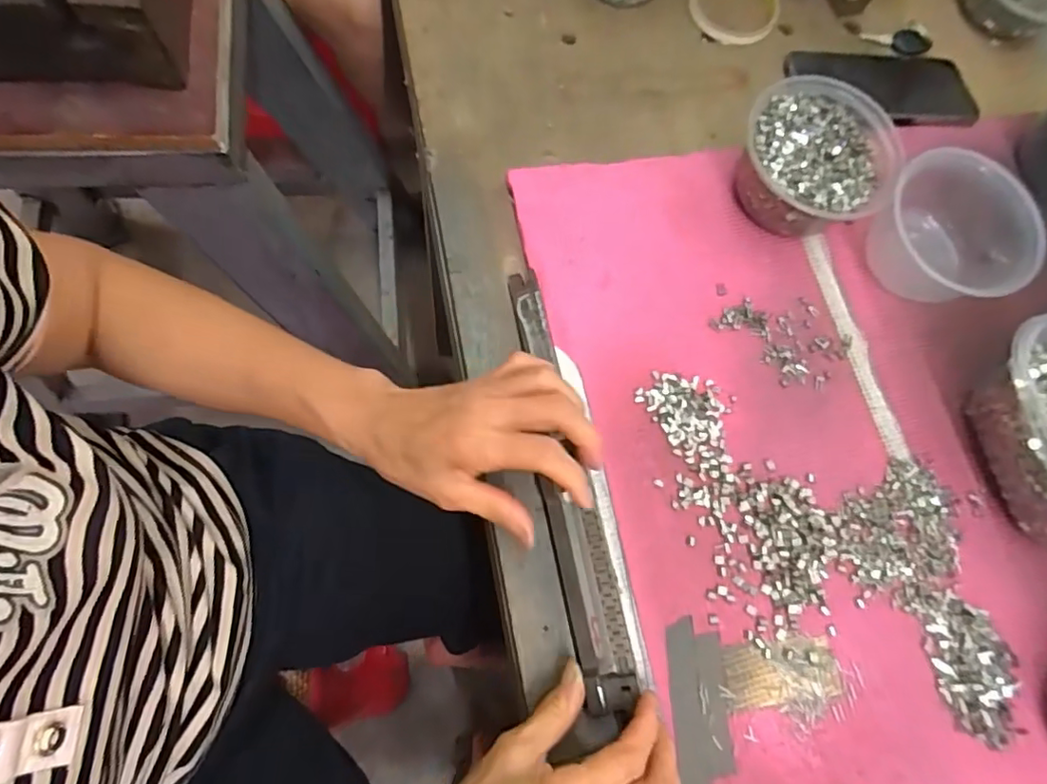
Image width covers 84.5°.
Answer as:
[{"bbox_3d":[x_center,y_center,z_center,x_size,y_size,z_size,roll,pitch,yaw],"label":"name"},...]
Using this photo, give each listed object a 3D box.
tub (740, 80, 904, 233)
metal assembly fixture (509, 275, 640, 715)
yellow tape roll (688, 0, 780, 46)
[{"bbox_3d":[0.219,-0.176,0.437,0.108,0.056,0.118,2,74,-7],"label":"tub"},{"bbox_3d":[0.026,0.053,0.380,0.032,0.015,0.285,-10,74,-4],"label":"metal assembly fixture"},{"bbox_3d":[0.194,-0.358,0.523,0.079,0.014,0.089,25,73,1],"label":"yellow tape roll"}]

